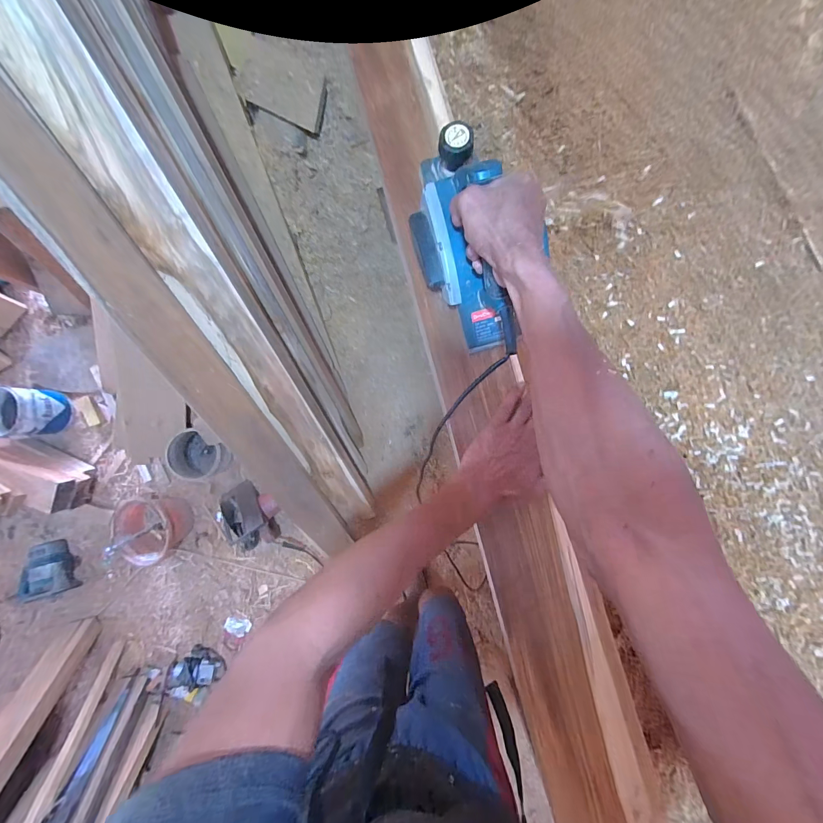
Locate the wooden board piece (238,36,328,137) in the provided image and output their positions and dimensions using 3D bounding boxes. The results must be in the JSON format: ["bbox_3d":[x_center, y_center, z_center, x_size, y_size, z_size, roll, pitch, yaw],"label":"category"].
[{"bbox_3d":[-0.288,-0.745,0.819,0.178,0.013,0.119,11,133,-28],"label":"wooden board piece"}]

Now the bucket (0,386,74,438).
[{"bbox_3d":[-1.432,0.002,1.326,0.217,0.153,0.187,5,89,2],"label":"bucket"}]

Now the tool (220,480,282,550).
[{"bbox_3d":[-0.597,0.380,1.298,0.172,0.179,0.235,-24,88,1],"label":"tool"}]

